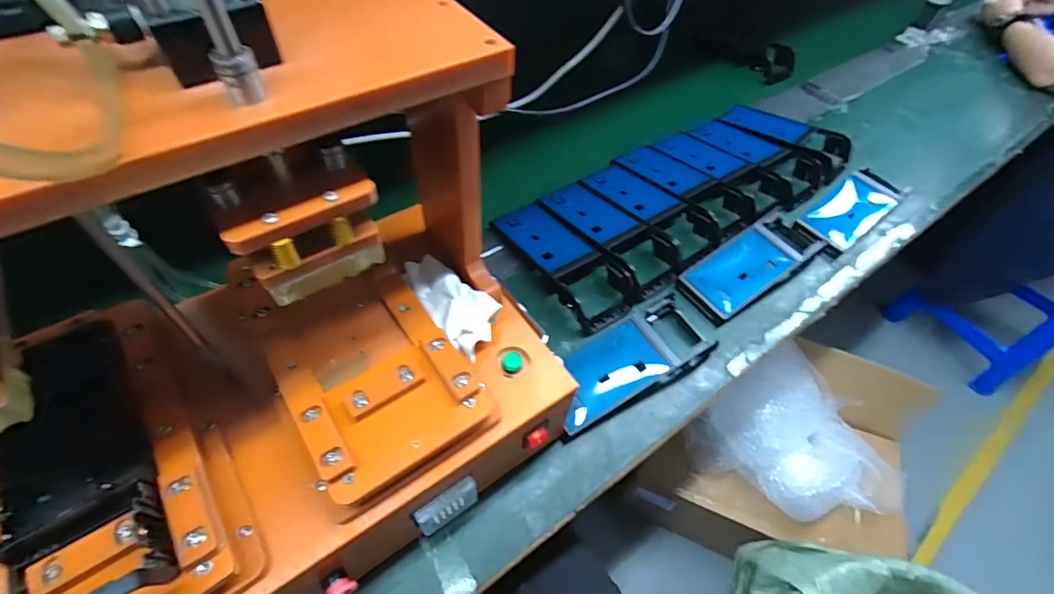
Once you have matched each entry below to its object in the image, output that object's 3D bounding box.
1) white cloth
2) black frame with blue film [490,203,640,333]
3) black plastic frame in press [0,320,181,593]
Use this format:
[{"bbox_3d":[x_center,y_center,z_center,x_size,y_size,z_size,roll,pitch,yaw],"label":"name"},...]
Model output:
[{"bbox_3d":[-0.069,0.003,0.419,0.101,0.019,0.051,37,60,23],"label":"white cloth"},{"bbox_3d":[0.047,-0.046,0.608,0.096,0.038,0.194,-33,61,-25],"label":"black frame with blue film"},{"bbox_3d":[-0.283,0.098,0.284,0.085,0.046,0.212,-29,59,-22],"label":"black plastic frame in press"}]

